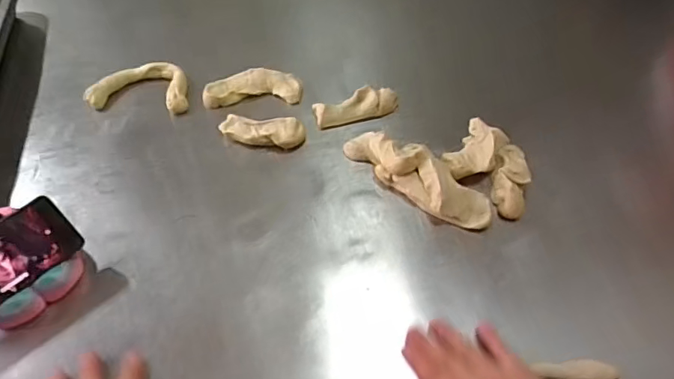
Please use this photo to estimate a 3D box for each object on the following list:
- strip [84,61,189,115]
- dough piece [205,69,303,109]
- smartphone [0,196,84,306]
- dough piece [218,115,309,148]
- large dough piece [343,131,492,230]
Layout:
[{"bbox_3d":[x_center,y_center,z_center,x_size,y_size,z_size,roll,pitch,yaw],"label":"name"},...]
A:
[{"bbox_3d":[-0.301,-0.159,0.737,0.151,0.023,0.083,2,53,1],"label":"strip"},{"bbox_3d":[-0.129,-0.156,0.738,0.146,0.025,0.059,-3,53,-3],"label":"dough piece"},{"bbox_3d":[-0.360,0.081,0.513,0.153,0.072,0.008,-41,25,-26],"label":"smartphone"},{"bbox_3d":[-0.105,-0.079,0.682,0.118,0.029,0.046,3,53,1],"label":"dough piece"},{"bbox_3d":[0.105,-0.020,0.624,0.209,0.051,0.065,38,61,25],"label":"large dough piece"}]

